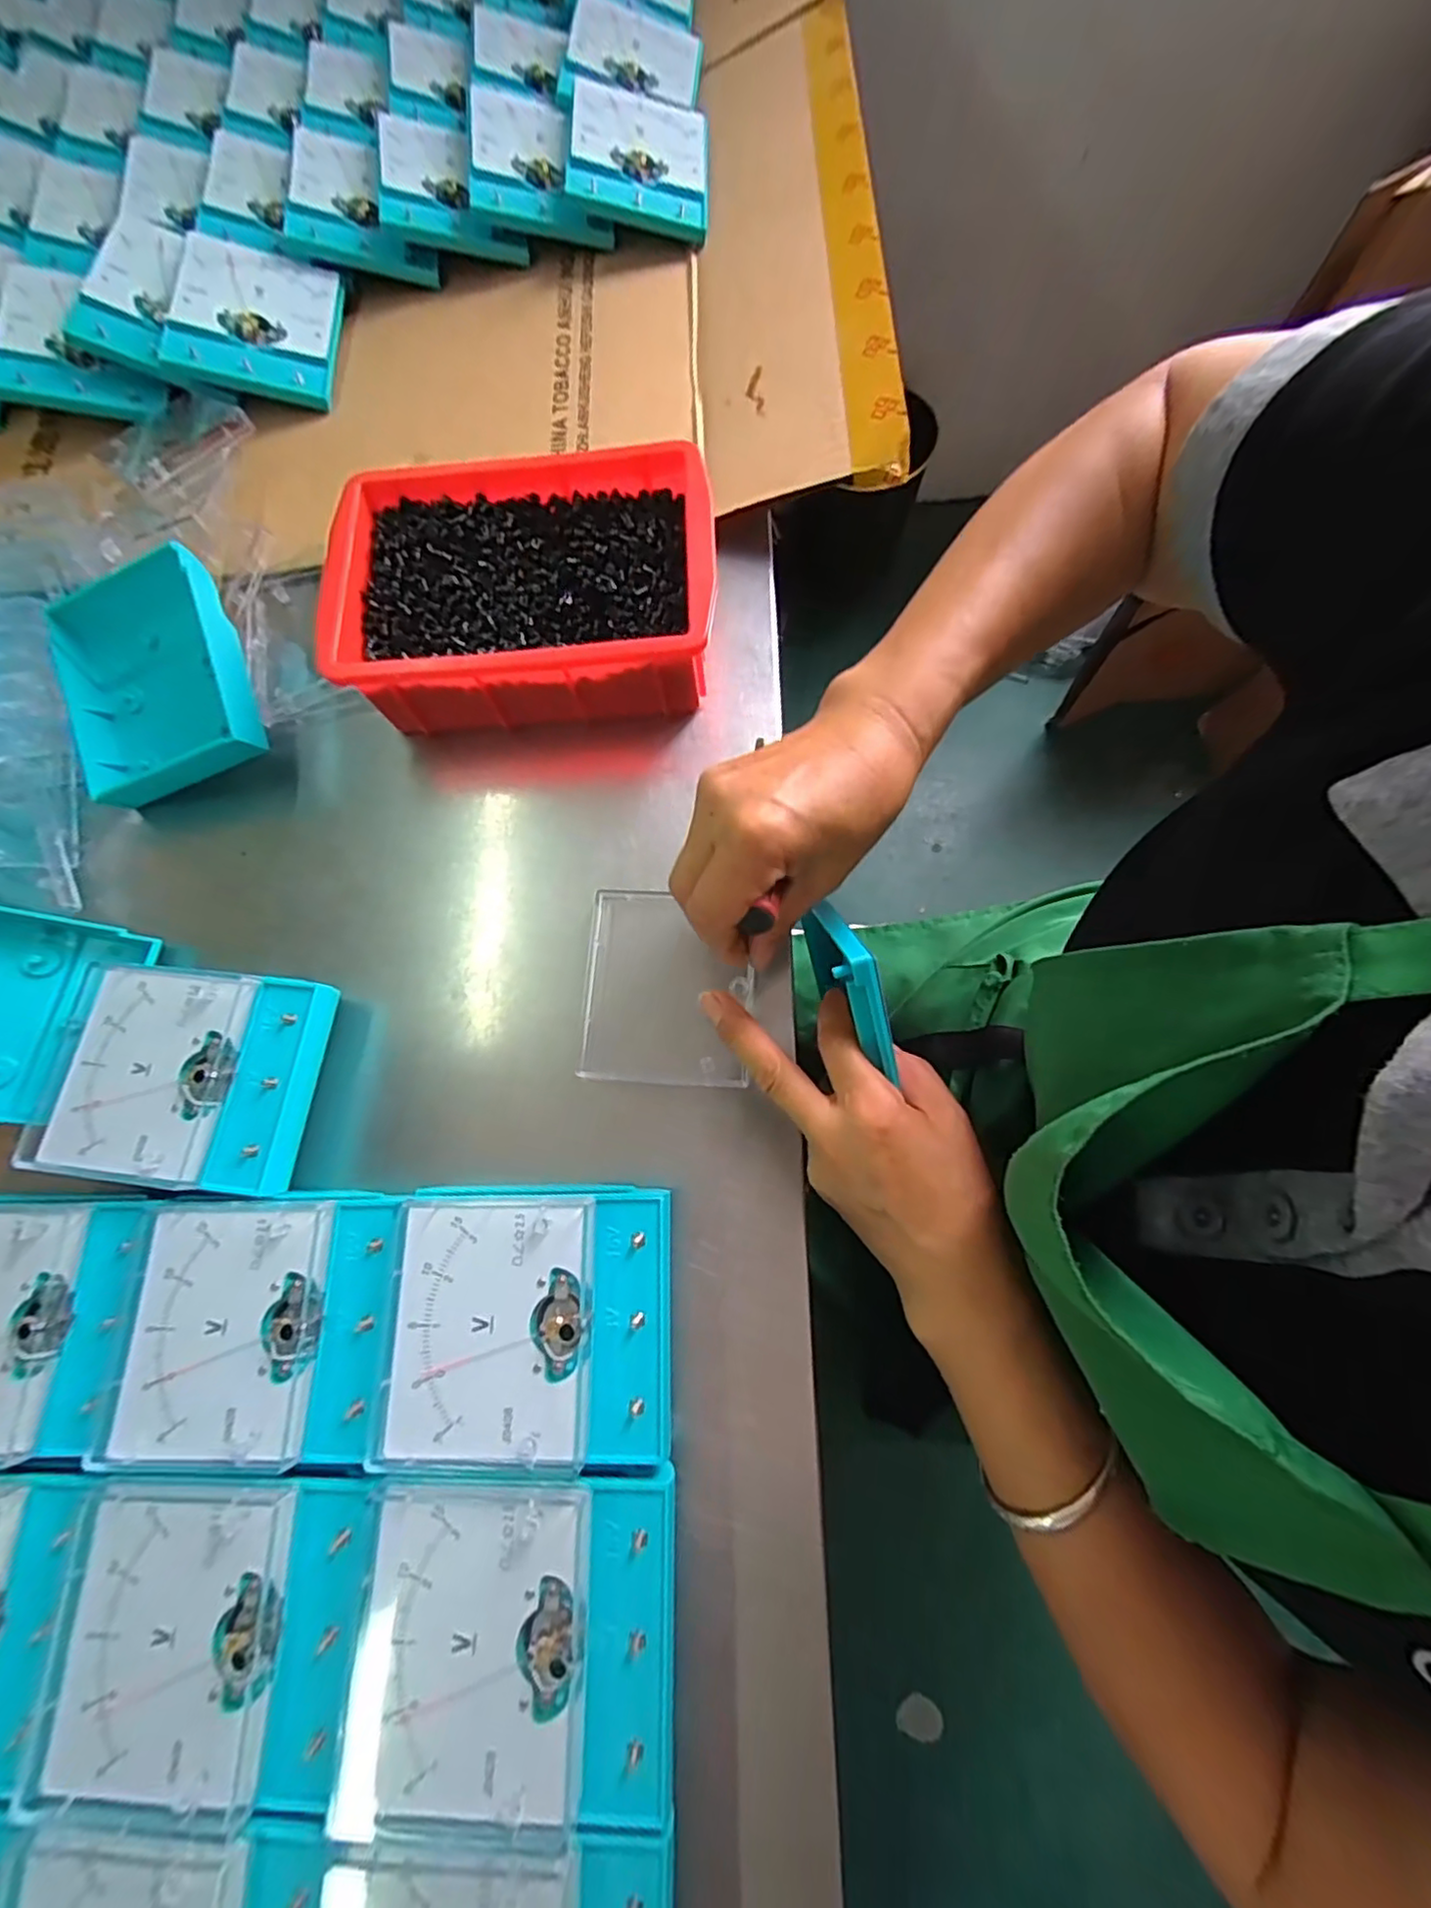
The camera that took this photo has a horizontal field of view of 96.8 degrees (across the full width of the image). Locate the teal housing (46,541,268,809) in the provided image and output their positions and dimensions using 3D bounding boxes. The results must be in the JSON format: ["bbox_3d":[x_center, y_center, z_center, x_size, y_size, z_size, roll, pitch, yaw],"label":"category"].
[{"bbox_3d":[-0.321,-0.154,0.361,0.117,0.020,0.118,-13,95,13],"label":"teal housing"}]

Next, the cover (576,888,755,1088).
[{"bbox_3d":[-0.024,0.017,0.323,0.081,0.009,0.095,3,76,2],"label":"cover"}]

